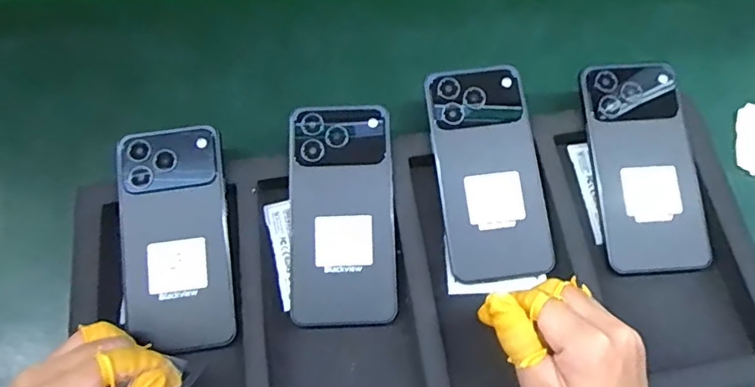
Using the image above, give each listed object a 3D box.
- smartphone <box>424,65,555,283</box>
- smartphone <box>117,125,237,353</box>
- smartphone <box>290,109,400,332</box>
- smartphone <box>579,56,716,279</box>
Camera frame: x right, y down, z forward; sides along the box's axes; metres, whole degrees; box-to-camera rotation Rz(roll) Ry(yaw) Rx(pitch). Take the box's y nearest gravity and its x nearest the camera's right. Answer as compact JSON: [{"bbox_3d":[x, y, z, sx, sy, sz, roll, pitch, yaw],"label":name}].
[{"bbox_3d":[0.082,-0.017,0.401,0.071,0.006,0.162,-7,82,-2],"label":"smartphone"},{"bbox_3d":[-0.147,0.030,0.385,0.075,0.005,0.161,-7,78,-7],"label":"smartphone"},{"bbox_3d":[-0.026,0.014,0.390,0.075,0.007,0.161,-2,80,0],"label":"smartphone"},{"bbox_3d":[0.203,-0.022,0.403,0.072,0.006,0.163,-4,79,1],"label":"smartphone"}]

